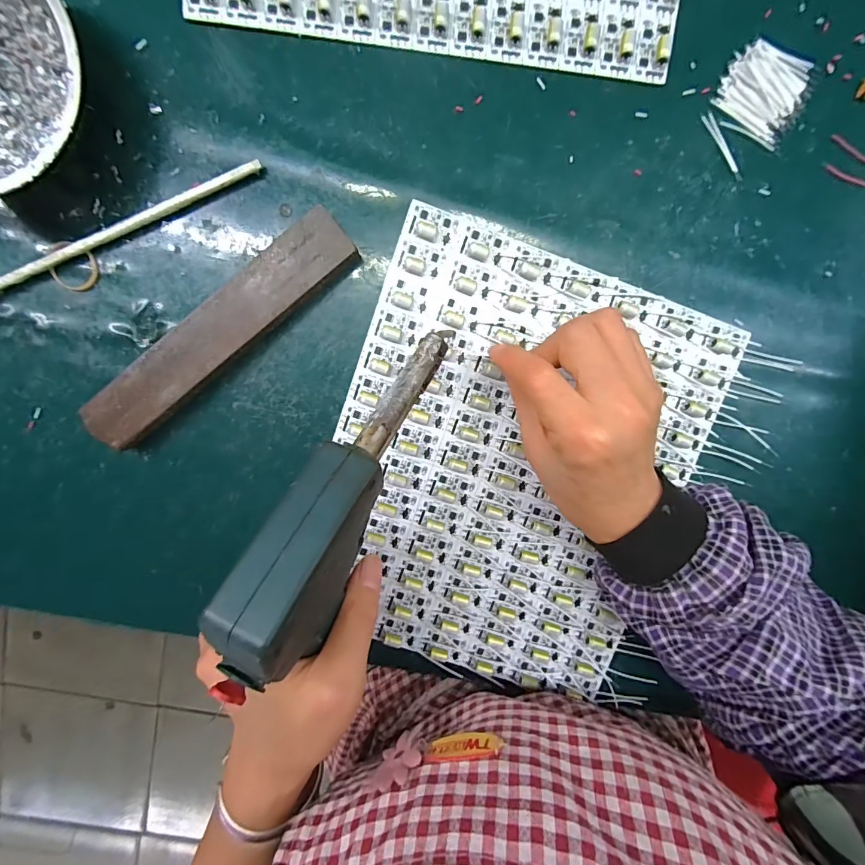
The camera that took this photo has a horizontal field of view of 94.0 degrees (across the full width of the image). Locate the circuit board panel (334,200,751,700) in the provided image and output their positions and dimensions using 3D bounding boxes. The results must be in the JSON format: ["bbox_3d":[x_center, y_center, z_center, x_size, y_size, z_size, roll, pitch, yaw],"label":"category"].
[{"bbox_3d":[0.055,0.026,0.276,0.238,0.009,0.291,18,97,-5],"label":"circuit board panel"}]

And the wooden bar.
[{"bbox_3d":[-0.133,-0.062,0.253,0.195,0.017,0.038,-38,98,3],"label":"wooden bar"}]

